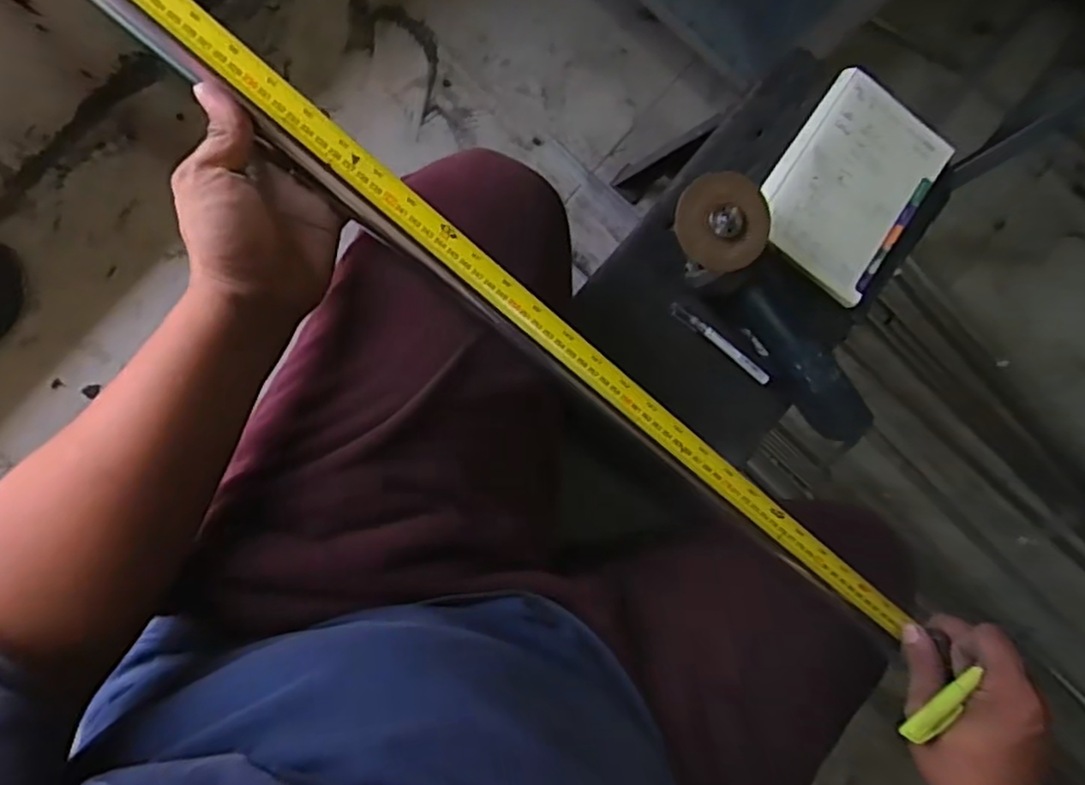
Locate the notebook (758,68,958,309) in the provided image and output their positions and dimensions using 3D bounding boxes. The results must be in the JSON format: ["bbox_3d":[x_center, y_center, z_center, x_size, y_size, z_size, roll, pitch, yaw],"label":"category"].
[{"bbox_3d":[0.327,-0.216,0.697,0.152,0.027,0.205,34,85,-6],"label":"notebook"}]

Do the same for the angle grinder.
[{"bbox_3d":[0.236,-0.078,0.645,0.083,0.081,0.301,-44,95,-6],"label":"angle grinder"}]

